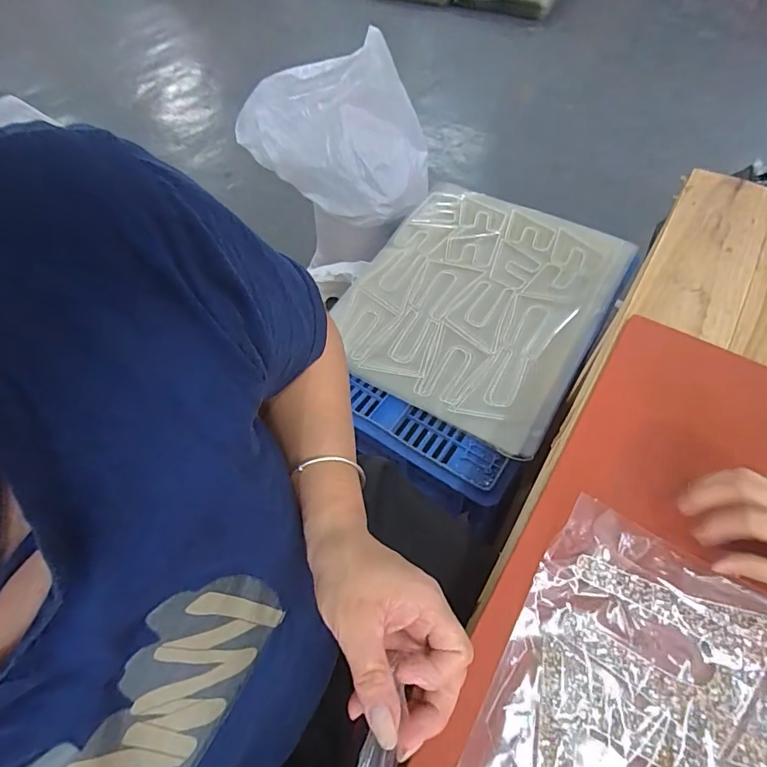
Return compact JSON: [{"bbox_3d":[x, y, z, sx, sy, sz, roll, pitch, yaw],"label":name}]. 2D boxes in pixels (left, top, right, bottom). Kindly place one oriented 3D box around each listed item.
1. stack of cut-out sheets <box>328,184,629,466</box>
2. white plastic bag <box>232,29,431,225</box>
[{"bbox_3d":[0.181,-0.189,0.935,0.489,0.042,0.569,28,63,20],"label":"stack of cut-out sheets"},{"bbox_3d":[-0.108,-0.630,1.159,0.432,0.315,0.220,23,61,17],"label":"white plastic bag"}]

